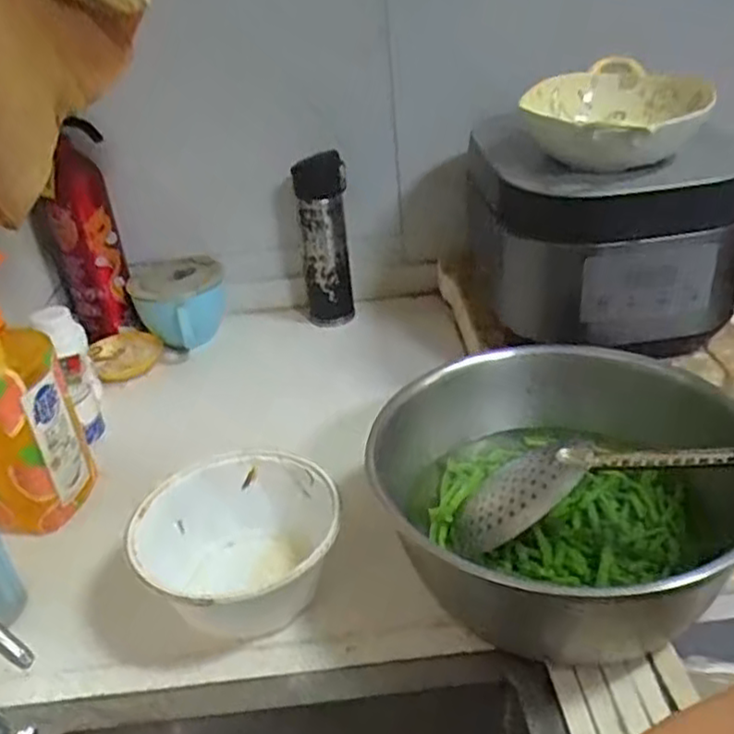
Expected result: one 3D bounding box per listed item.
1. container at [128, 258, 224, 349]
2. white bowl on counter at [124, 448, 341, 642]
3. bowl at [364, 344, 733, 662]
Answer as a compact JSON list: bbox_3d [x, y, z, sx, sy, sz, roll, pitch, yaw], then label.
[{"bbox_3d":[-0.249,-0.090,0.963,0.118,0.076,0.134,-13,33,-11],"label":"container"},{"bbox_3d":[-0.107,0.145,0.595,0.159,0.080,0.143,-13,33,-11],"label":"white bowl on counter"},{"bbox_3d":[0.146,0.109,0.563,0.249,0.130,0.271,-4,32,3],"label":"bowl"}]

